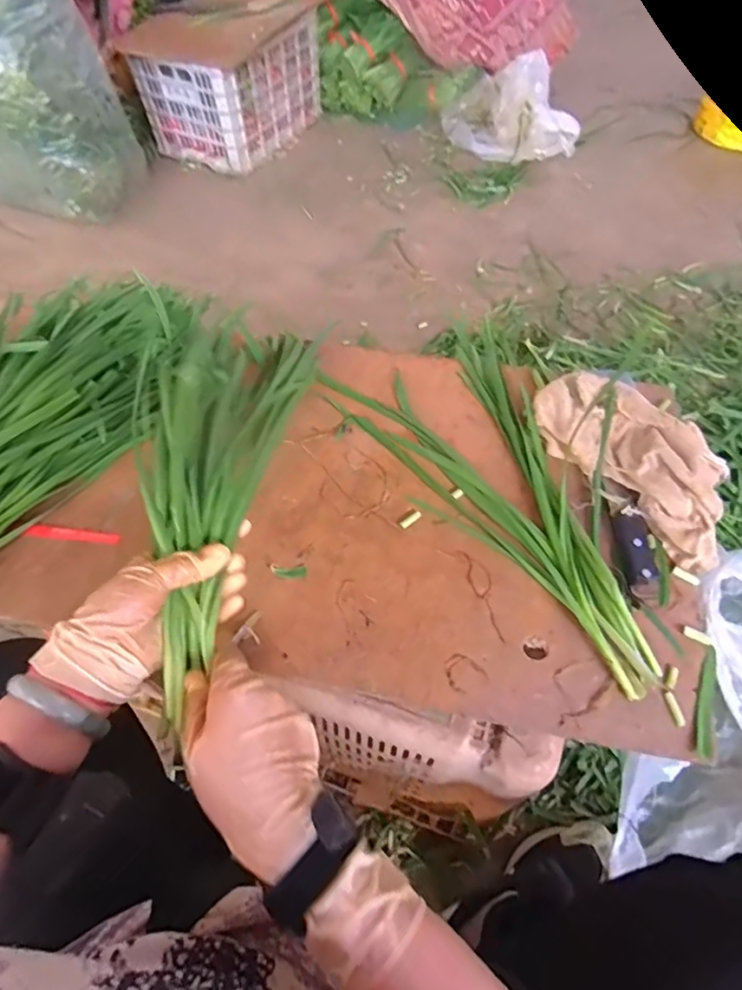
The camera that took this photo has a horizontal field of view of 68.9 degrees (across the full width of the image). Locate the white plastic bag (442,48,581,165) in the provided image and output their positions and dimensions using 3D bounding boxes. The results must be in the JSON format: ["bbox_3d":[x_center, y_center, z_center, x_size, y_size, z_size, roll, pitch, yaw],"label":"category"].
[{"bbox_3d":[0.392,-1.115,1.562,0.309,0.159,0.328,-16,60,-8],"label":"white plastic bag"}]

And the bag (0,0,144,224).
[{"bbox_3d":[-0.894,-0.975,1.299,0.521,0.523,0.323,30,64,18],"label":"bag"}]

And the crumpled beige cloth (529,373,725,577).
[{"bbox_3d":[0.278,-0.047,0.549,0.123,0.041,0.241,-34,65,-17],"label":"crumpled beige cloth"}]

